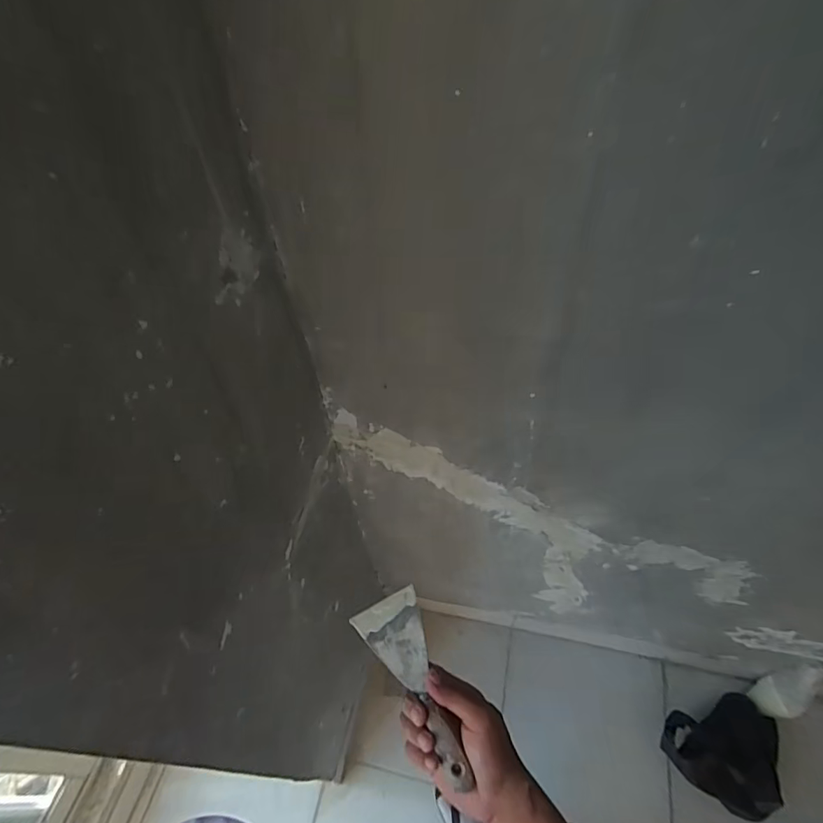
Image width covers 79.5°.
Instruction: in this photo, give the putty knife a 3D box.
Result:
[{"bbox_3d":[0.006,0.257,0.465,0.062,0.022,0.163,-22,62,-15],"label":"putty knife"}]

